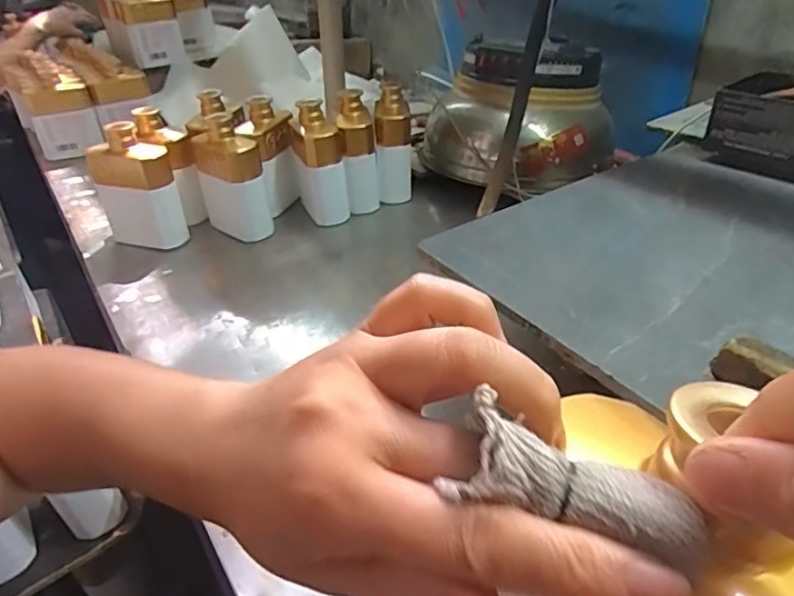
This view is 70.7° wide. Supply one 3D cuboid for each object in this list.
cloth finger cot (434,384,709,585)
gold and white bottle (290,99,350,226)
[{"bbox_3d":[0.043,0.045,0.133,0.057,0.016,0.019,19,41,10],"label":"cloth finger cot"},{"bbox_3d":[-0.110,-0.192,0.798,0.066,0.165,0.064,-9,36,-5],"label":"gold and white bottle"}]

